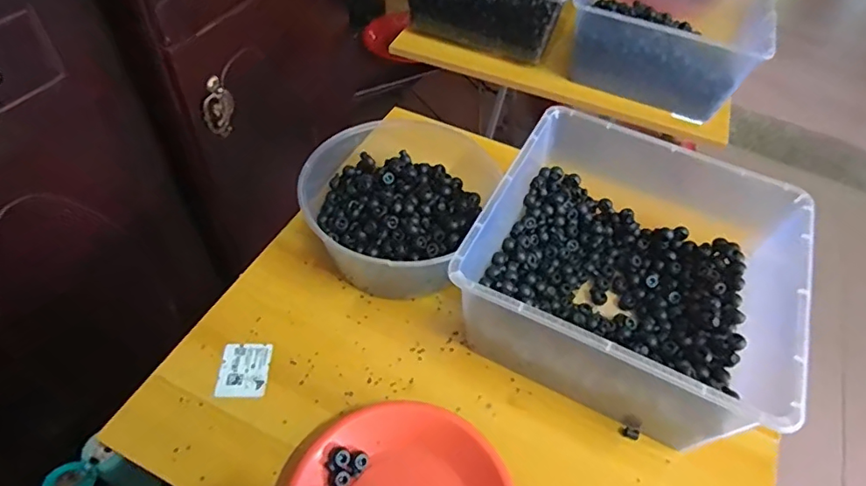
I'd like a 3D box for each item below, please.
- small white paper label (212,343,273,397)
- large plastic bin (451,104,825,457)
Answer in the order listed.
[{"bbox_3d":[-0.199,0.132,0.558,0.050,0.004,0.059,2,50,-3],"label":"small white paper label"},{"bbox_3d":[0.208,0.035,0.578,0.304,0.143,0.297,25,53,15],"label":"large plastic bin"}]

